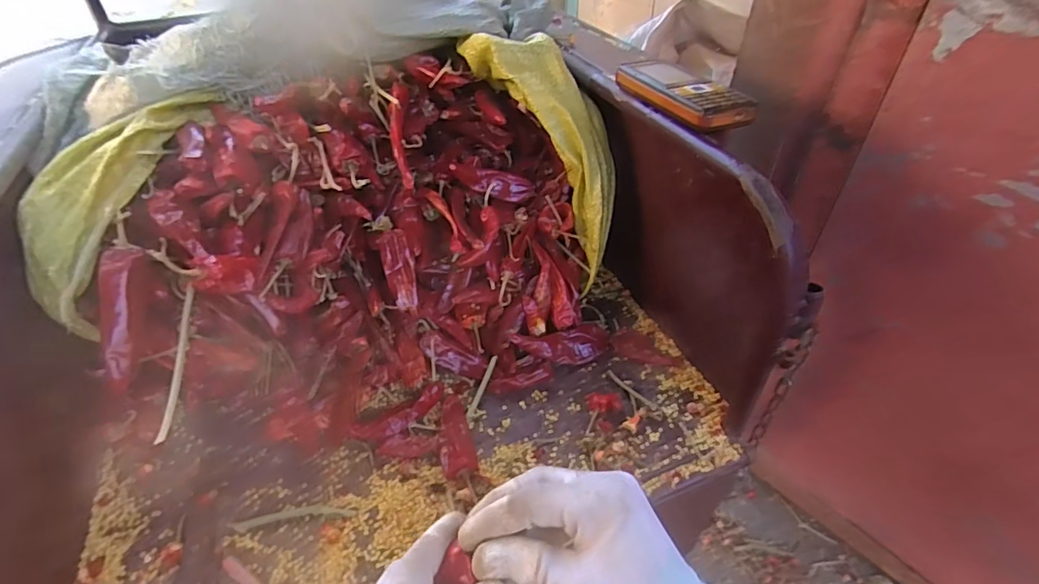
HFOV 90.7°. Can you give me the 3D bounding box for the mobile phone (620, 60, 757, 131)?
[{"bbox_3d":[0.143,-0.176,0.450,0.057,0.018,0.133,-18,45,-19],"label":"mobile phone"}]

